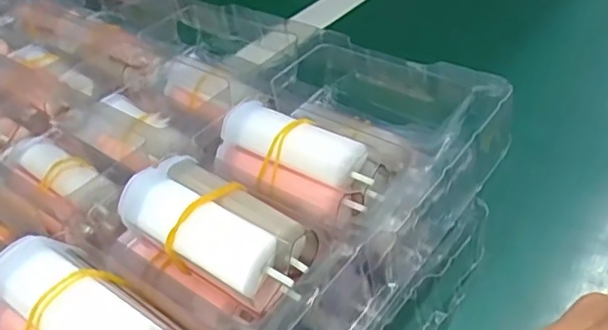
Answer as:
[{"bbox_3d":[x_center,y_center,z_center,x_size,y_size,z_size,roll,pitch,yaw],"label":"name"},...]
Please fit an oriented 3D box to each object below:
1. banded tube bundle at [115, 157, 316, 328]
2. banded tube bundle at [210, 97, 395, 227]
[{"bbox_3d":[-0.032,0.023,0.201,0.066,0.019,0.038,21,48,29],"label":"banded tube bundle"},{"bbox_3d":[-0.003,-0.002,0.227,0.070,0.019,0.028,22,48,29],"label":"banded tube bundle"}]

